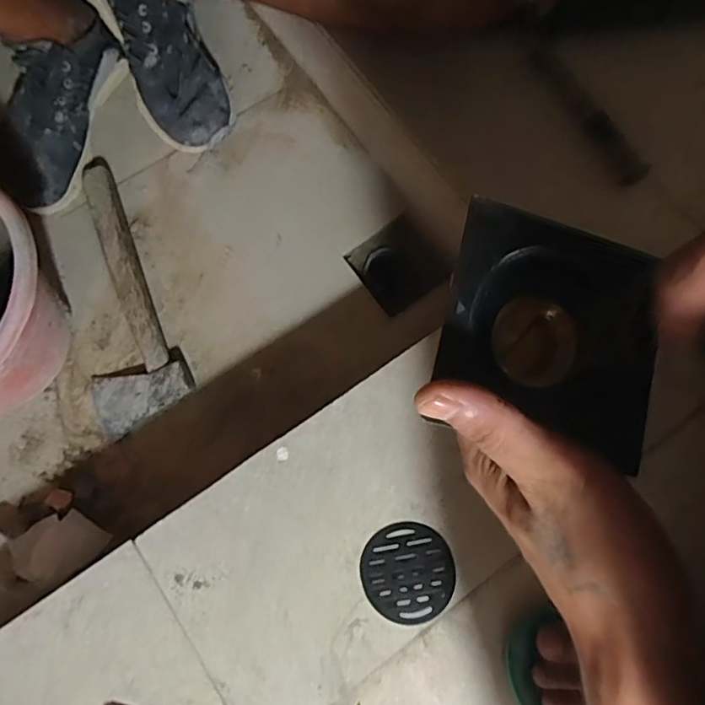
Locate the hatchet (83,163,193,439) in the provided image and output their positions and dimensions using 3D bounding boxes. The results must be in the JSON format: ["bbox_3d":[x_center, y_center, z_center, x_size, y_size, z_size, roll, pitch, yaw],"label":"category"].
[{"bbox_3d":[-0.283,-0.067,0.616,0.104,0.029,0.308,-23,76,-6],"label":"hatchet"}]

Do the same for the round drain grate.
[{"bbox_3d":[0.046,0.179,0.438,0.074,0.006,0.074,0,75,0],"label":"round drain grate"}]

